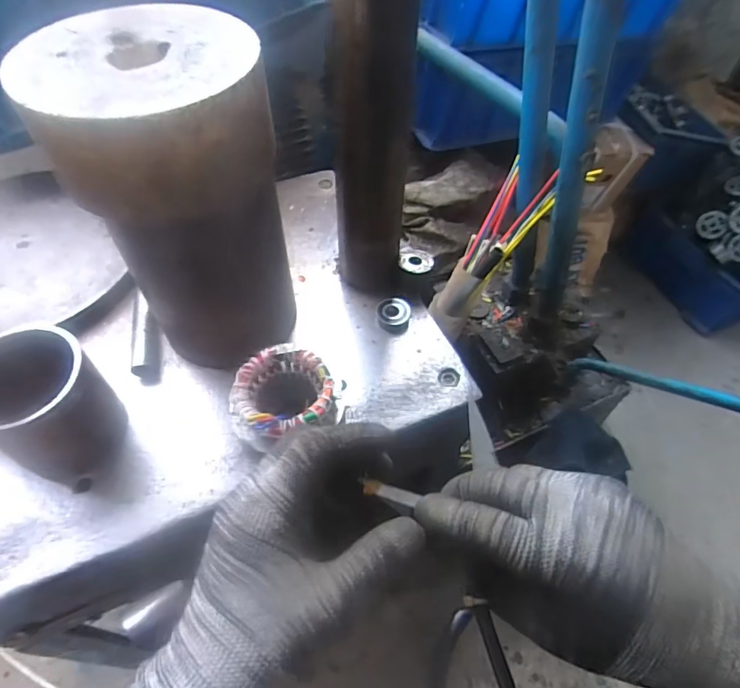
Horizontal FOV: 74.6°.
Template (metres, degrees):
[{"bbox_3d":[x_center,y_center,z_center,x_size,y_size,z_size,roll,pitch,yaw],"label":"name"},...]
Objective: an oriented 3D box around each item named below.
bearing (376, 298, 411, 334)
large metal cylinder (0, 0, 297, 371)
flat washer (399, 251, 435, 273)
[{"bbox_3d":[0.024,-0.030,0.502,0.033,0.015,0.037,2,54,1],"label":"bearing"},{"bbox_3d":[-0.138,-0.105,0.385,0.145,0.233,0.139,-17,56,-13],"label":"large metal cylinder"},{"bbox_3d":[0.049,-0.087,0.511,0.034,0.005,0.031,-11,55,-9],"label":"flat washer"}]

